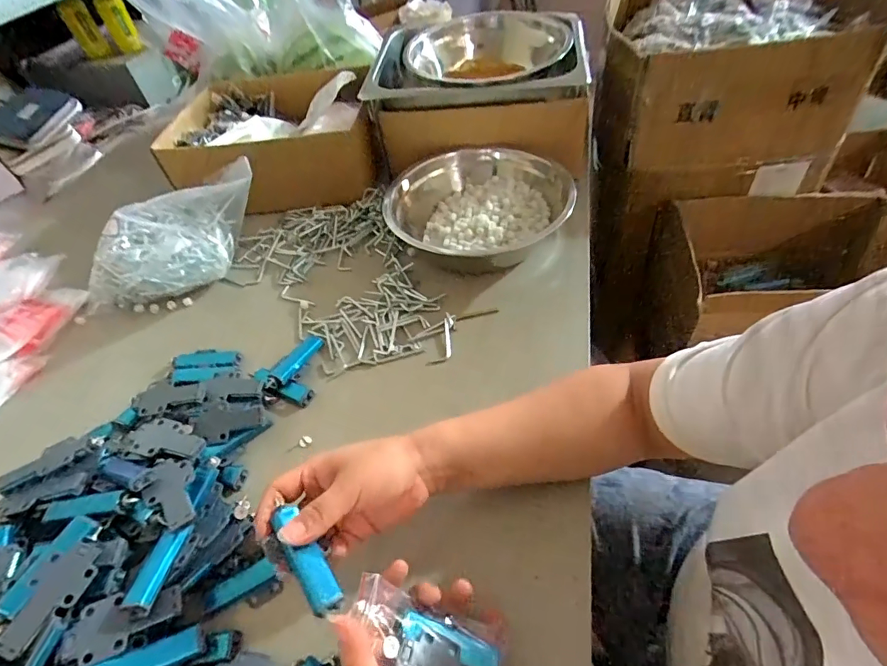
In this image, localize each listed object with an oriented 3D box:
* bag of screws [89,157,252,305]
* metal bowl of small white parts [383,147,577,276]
[{"bbox_3d":[-0.375,-0.128,0.641,0.258,0.095,0.127,-22,51,-13],"label":"bag of screws"},{"bbox_3d":[0.053,-0.162,0.632,0.252,0.079,0.222,-3,49,3],"label":"metal bowl of small white parts"}]

